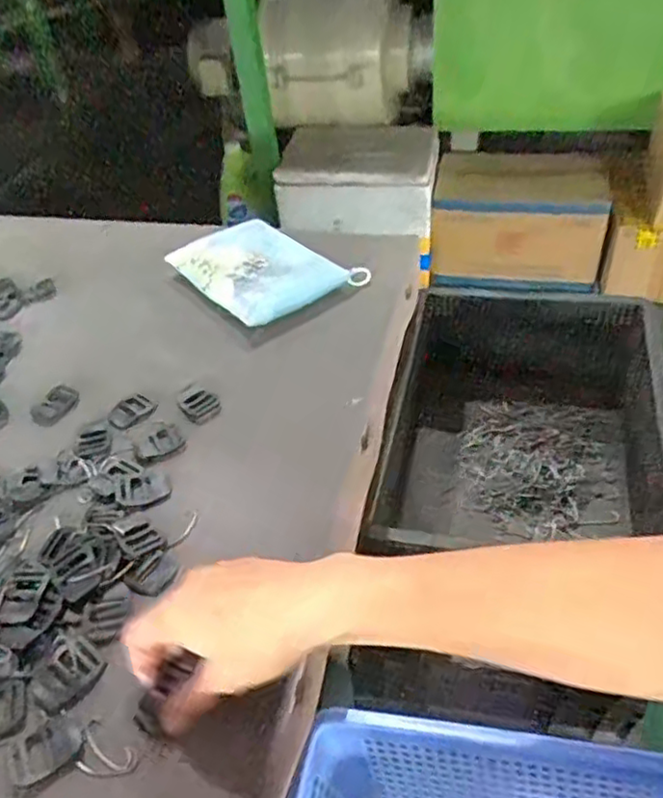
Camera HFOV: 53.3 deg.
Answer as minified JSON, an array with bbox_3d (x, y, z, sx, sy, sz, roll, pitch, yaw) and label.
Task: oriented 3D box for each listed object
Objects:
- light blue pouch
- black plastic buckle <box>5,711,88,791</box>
[{"bbox_3d":[-0.075,-0.139,0.666,0.126,0.029,0.166,-33,51,-24],"label":"light blue pouch"},{"bbox_3d":[-0.152,0.188,0.353,0.039,0.004,0.029,-30,50,-21],"label":"black plastic buckle"}]

